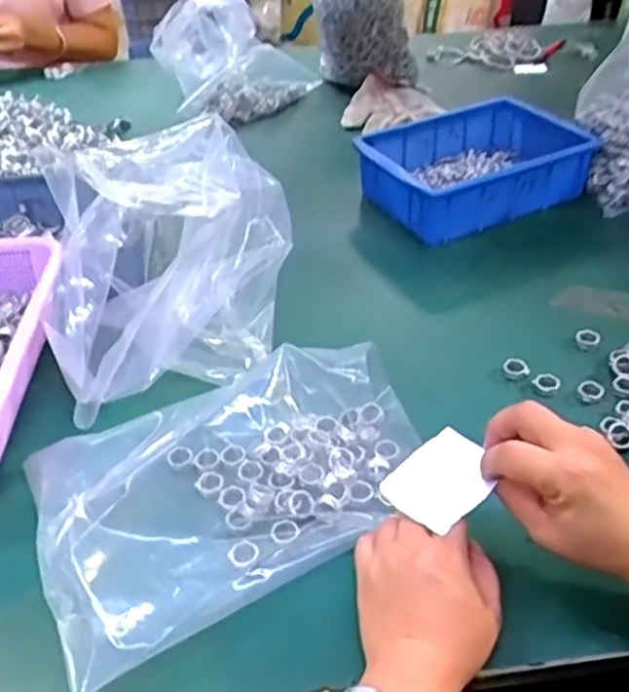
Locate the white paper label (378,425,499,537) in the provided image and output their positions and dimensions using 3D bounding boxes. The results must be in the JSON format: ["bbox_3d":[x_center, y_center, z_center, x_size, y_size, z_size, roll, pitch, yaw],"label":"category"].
[{"bbox_3d":[0.083,0.084,0.455,0.051,0.010,0.076,30,49,34],"label":"white paper label"}]

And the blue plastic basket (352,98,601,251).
[{"bbox_3d":[0.196,-0.217,0.877,0.248,0.106,0.182,-24,44,-25],"label":"blue plastic basket"}]

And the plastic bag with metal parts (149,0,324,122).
[{"bbox_3d":[-0.115,-0.443,1.071,0.249,0.162,0.163,-7,39,-6],"label":"plastic bag with metal parts"}]

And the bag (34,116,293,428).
[{"bbox_3d":[-0.126,-0.068,0.611,0.196,0.187,0.163,0,39,3],"label":"bag"}]

